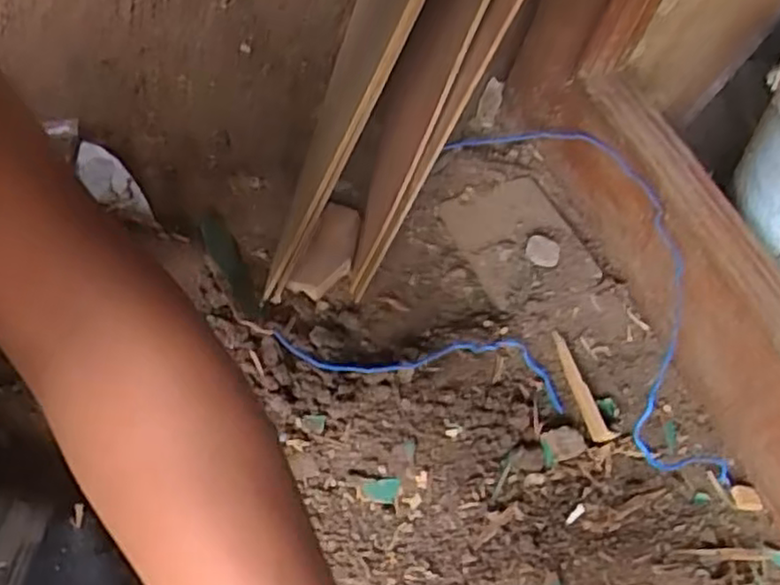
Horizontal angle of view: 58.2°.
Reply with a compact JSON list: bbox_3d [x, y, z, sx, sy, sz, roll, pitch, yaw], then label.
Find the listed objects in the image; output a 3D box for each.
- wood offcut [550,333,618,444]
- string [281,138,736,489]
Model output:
[{"bbox_3d":[0.131,0.064,0.477,0.014,0.014,0.079,-11,56,-12],"label":"wood offcut"},{"bbox_3d":[0.103,-0.041,0.500,0.307,0.074,0.270,14,54,5],"label":"string"}]

